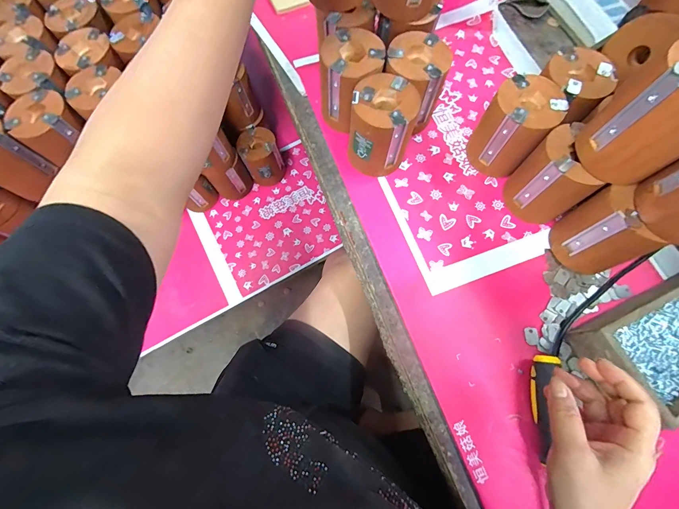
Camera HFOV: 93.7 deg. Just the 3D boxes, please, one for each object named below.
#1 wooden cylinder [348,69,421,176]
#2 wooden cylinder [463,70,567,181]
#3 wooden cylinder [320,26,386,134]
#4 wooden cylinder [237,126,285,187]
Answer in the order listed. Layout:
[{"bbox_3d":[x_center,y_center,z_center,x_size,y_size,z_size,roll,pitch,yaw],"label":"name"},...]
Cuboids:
[{"bbox_3d":[0.053,-0.159,0.408,0.077,0.103,0.084,12,72,5],"label":"wooden cylinder"},{"bbox_3d":[0.217,-0.158,0.405,0.075,0.106,0.075,37,75,12],"label":"wooden cylinder"},{"bbox_3d":[0.013,-0.223,0.428,0.083,0.106,0.088,7,71,3],"label":"wooden cylinder"},{"bbox_3d":[-0.162,-0.203,0.669,0.075,0.100,0.079,-22,73,-5],"label":"wooden cylinder"}]

